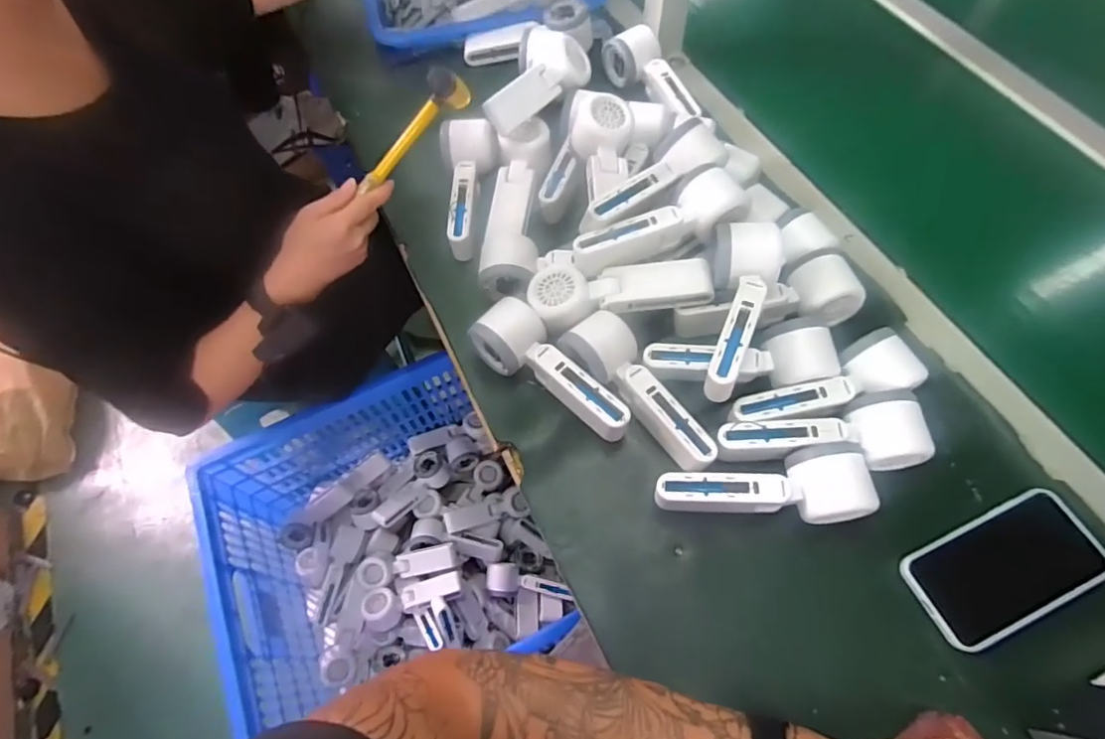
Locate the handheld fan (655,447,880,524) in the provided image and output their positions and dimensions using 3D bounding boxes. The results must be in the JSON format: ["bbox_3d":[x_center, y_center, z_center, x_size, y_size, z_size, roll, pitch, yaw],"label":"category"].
[{"bbox_3d":[0.171,0.099,0.459,0.169,0.056,0.058,-4,63,0],"label":"handheld fan"}]

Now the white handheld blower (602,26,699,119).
[{"bbox_3d":[0.131,-0.363,0.686,0.073,0.045,0.164,-41,69,-17],"label":"white handheld blower"}]

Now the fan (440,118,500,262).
[{"bbox_3d":[-0.100,-0.195,0.607,0.064,0.055,0.152,5,63,5],"label":"fan"}]

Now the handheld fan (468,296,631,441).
[{"bbox_3d":[0.004,-0.003,0.512,0.164,0.049,0.054,31,68,16],"label":"handheld fan"}]

